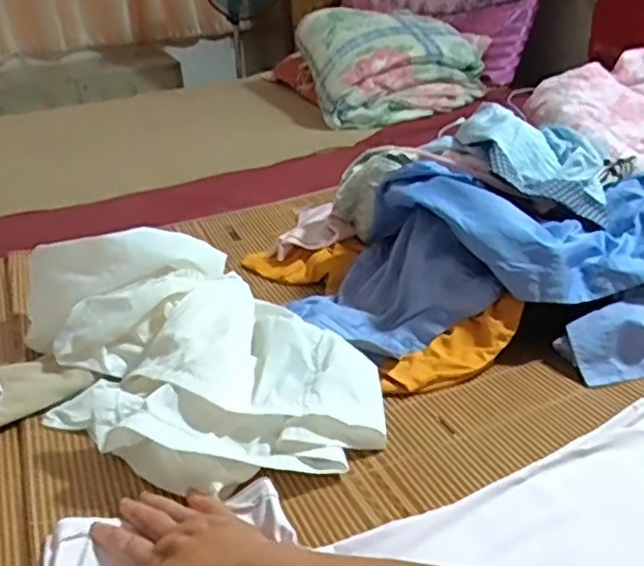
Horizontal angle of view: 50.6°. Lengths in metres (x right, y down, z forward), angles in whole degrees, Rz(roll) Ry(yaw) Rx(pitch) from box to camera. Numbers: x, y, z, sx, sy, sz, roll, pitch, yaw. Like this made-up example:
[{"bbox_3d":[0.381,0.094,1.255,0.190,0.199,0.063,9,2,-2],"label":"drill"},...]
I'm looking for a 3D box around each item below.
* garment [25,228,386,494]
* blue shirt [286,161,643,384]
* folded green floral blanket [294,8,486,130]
[{"bbox_3d":[-0.139,0.059,0.723,0.320,0.107,0.377,-13,28,-17],"label":"garment"},{"bbox_3d":[0.223,-0.034,0.814,0.491,0.144,0.280,-1,27,7],"label":"blue shirt"},{"bbox_3d":[0.187,-0.582,1.808,0.442,0.226,0.363,-9,27,-8],"label":"folded green floral blanket"}]

